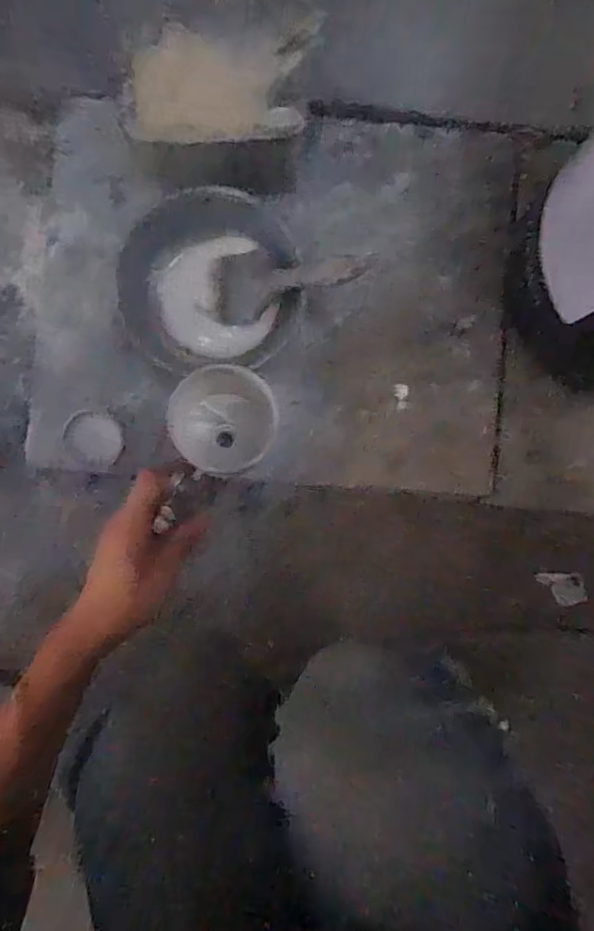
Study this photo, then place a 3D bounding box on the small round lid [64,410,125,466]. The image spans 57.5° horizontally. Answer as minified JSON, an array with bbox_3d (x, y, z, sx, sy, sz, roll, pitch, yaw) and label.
[{"bbox_3d":[-0.208,-0.029,0.560,0.061,0.011,0.053,32,92,-2],"label":"small round lid"}]

